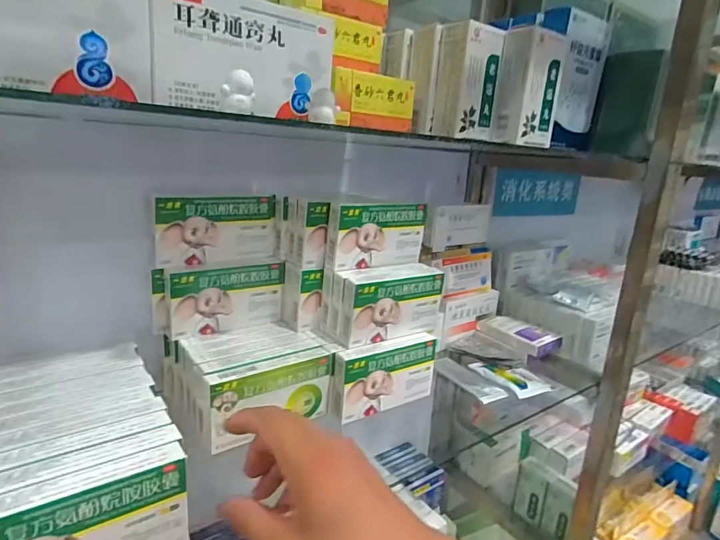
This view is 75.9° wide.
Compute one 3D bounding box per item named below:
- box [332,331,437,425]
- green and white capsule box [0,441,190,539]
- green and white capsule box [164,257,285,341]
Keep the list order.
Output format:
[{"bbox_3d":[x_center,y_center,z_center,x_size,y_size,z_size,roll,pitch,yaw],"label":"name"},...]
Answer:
[{"bbox_3d":[0.031,0.120,0.528,0.133,0.077,0.023,-7,18,-35],"label":"box"},{"bbox_3d":[-0.175,0.166,0.295,0.120,0.074,0.028,-8,18,-37],"label":"green and white capsule box"},{"bbox_3d":[-0.149,0.031,0.525,0.130,0.077,0.018,-7,18,-35],"label":"green and white capsule box"}]

